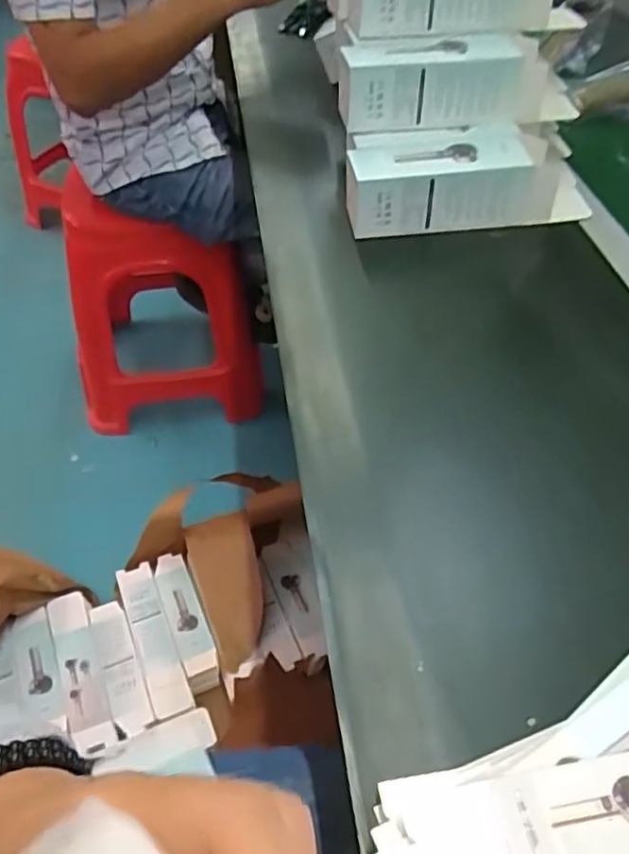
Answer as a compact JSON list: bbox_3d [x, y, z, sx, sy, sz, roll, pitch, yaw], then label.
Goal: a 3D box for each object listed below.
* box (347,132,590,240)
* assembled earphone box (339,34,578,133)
[{"bbox_3d":[0.149,-0.236,0.616,0.240,0.062,0.099,-6,48,-7],"label":"box"},{"bbox_3d":[0.137,-0.337,0.625,0.230,0.059,0.068,-6,48,-7],"label":"assembled earphone box"}]

